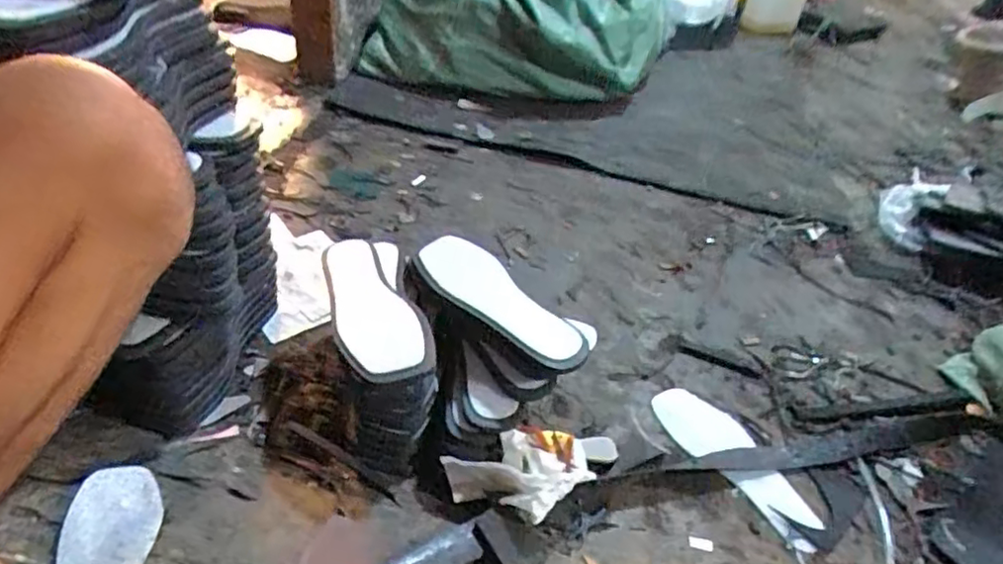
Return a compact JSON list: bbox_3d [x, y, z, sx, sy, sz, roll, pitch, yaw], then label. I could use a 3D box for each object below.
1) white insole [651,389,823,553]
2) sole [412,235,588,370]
[{"bbox_3d":[0.287,0.215,0.783,0.087,0.007,0.238,-17,45,-29],"label":"white insole"},{"bbox_3d":[-0.008,0.020,0.745,0.080,0.026,0.253,-25,49,-35],"label":"sole"}]

